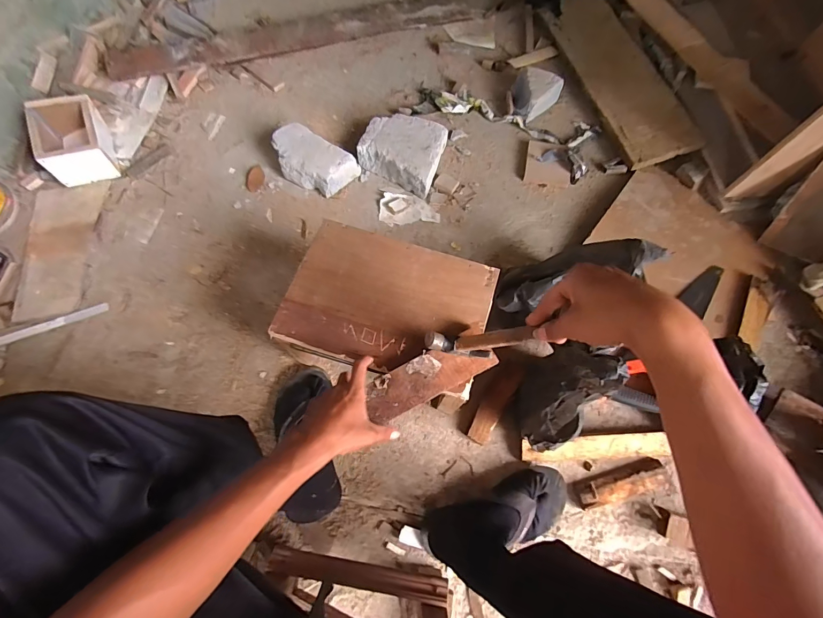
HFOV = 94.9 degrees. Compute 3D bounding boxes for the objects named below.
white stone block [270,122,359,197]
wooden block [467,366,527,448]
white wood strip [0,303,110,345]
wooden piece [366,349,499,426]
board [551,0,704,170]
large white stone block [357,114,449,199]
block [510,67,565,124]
[{"bbox_3d":[-0.250,-0.368,0.944,0.211,0.068,0.121,30,72,11],"label":"white stone block"},{"bbox_3d":[0.166,0.187,0.751,0.048,0.028,0.167,30,72,11],"label":"wooden block"},{"bbox_3d":[-0.781,0.033,0.812,0.241,0.010,0.022,-21,71,-8],"label":"white wood strip"},{"bbox_3d":[0.028,0.098,0.546,0.188,0.013,0.064,-21,71,-6],"label":"wooden piece"},{"bbox_3d":[0.582,-0.694,1.093,0.186,0.027,0.674,-17,67,7],"label":"board"},{"bbox_3d":[-0.021,-0.404,0.961,0.205,0.063,0.186,23,71,8],"label":"large white stone block"},{"bbox_3d":[0.339,-0.588,1.043,0.128,0.065,0.140,20,71,7],"label":"block"}]

